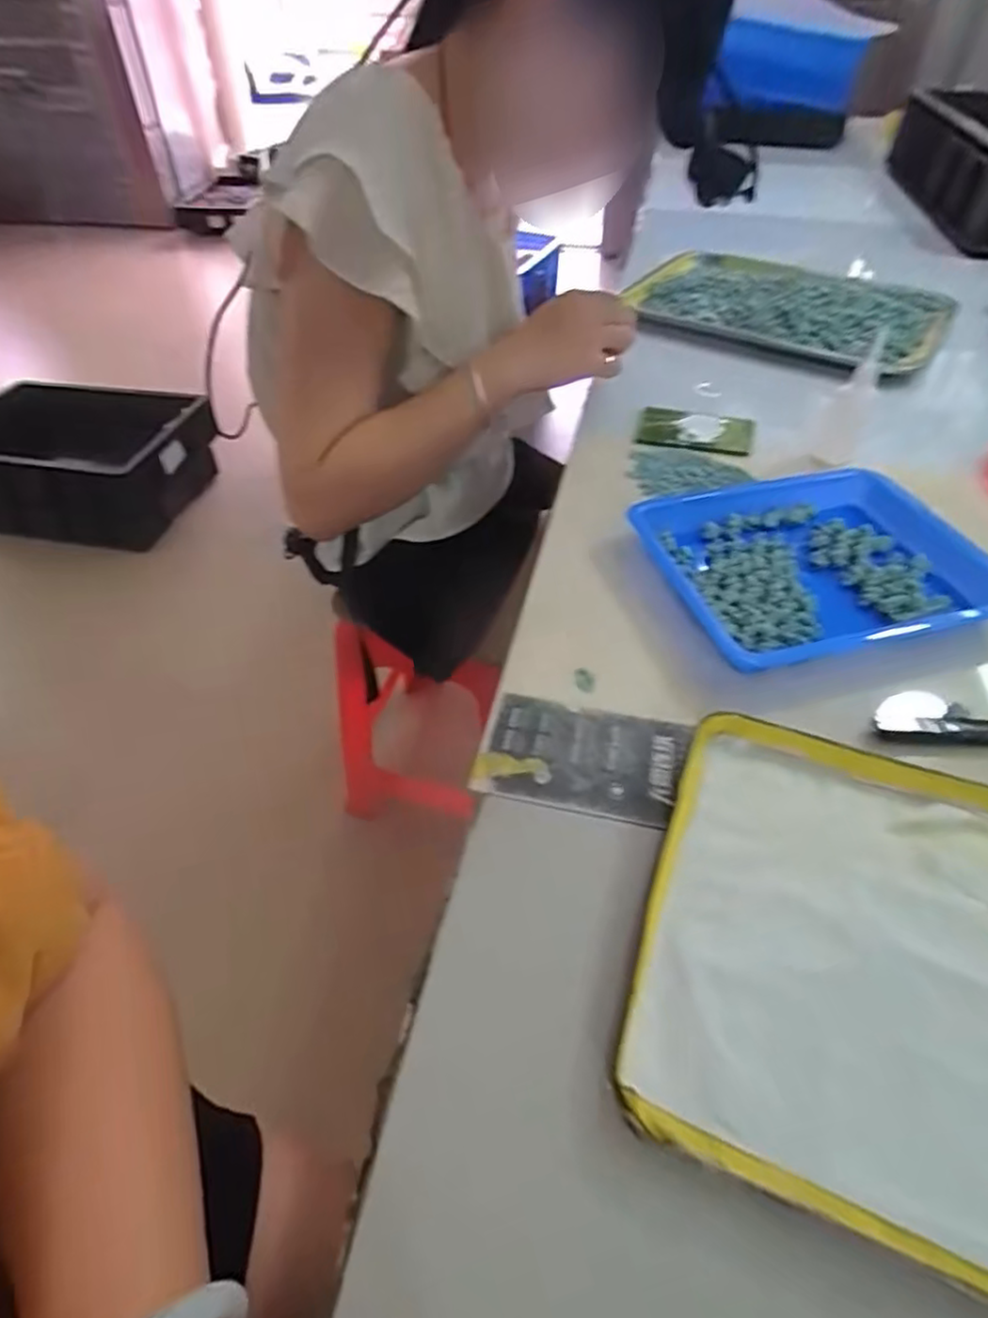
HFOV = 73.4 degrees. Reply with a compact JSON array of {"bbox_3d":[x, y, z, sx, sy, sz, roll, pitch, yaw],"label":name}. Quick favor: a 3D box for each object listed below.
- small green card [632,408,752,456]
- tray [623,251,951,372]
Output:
[{"bbox_3d":[0.182,-0.206,0.601,0.099,0.011,0.063,14,48,12],"label":"small green card"},{"bbox_3d":[0.352,-0.434,0.804,0.350,0.030,0.281,23,51,20],"label":"tray"}]

